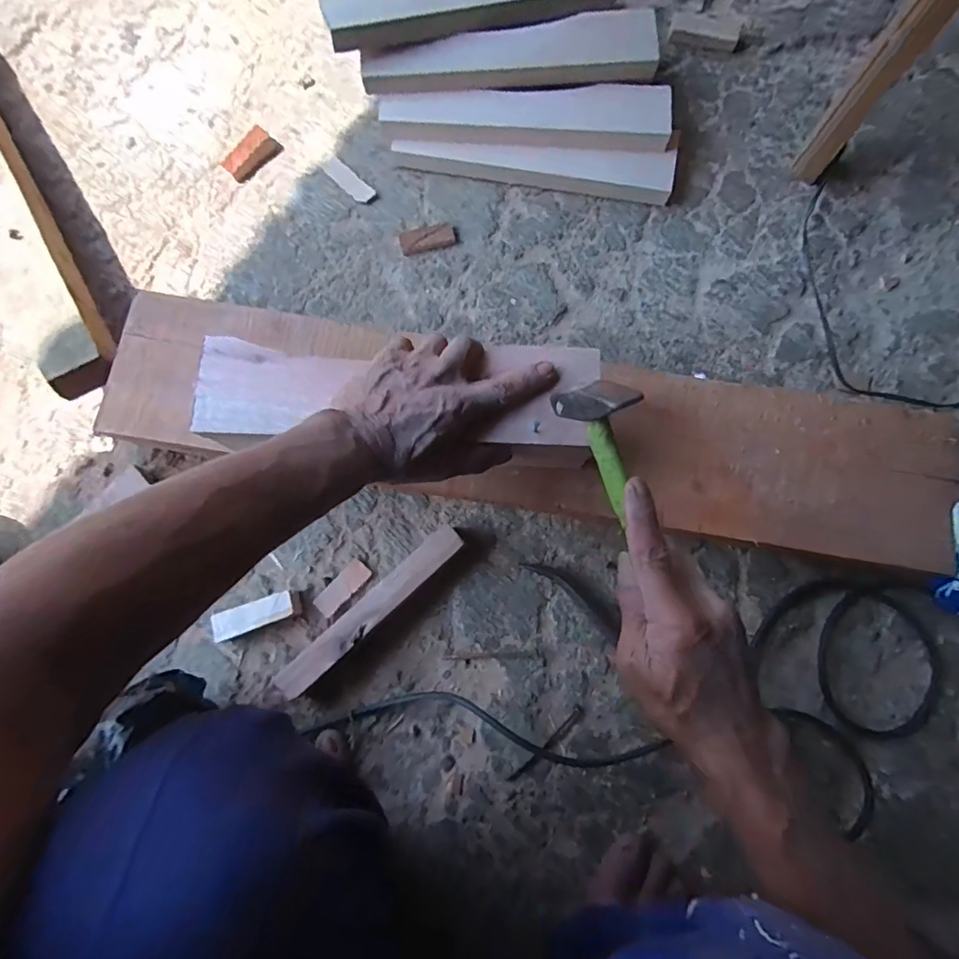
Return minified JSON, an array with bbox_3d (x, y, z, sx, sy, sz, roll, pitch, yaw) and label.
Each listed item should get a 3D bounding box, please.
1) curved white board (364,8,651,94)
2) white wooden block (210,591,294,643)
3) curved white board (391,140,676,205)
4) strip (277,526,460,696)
[{"bbox_3d":[0.033,-0.474,0.592,0.328,0.036,0.057,-5,80,0],"label":"curved white board"},{"bbox_3d":[-0.228,0.139,0.532,0.083,0.031,0.028,-17,80,-2],"label":"white wooden block"},{"bbox_3d":[0.063,-0.374,0.617,0.319,0.029,0.048,10,80,3],"label":"curved white board"},{"bbox_3d":[-0.106,0.129,0.525,0.219,0.041,0.030,-42,82,-6],"label":"strip"}]

